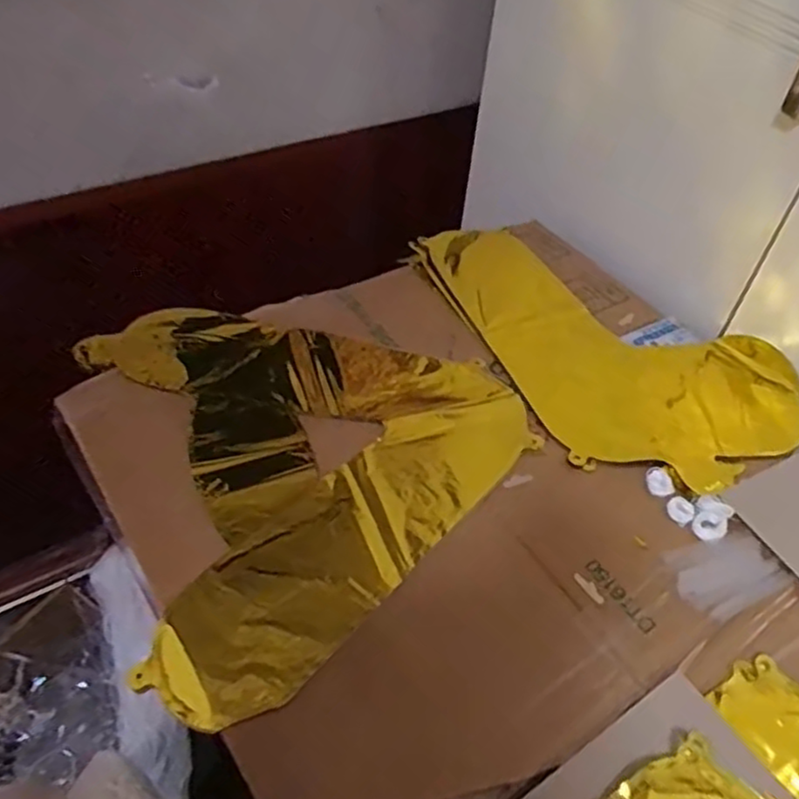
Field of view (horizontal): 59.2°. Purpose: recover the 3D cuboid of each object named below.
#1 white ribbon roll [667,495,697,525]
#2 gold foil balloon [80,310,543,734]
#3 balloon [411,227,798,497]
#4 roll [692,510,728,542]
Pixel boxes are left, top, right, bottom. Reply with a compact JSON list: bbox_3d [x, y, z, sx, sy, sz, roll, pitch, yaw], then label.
[{"bbox_3d":[0.224,0.089,0.561,0.022,0.006,0.019,38,54,25],"label":"white ribbon roll"},{"bbox_3d":[-0.112,0.024,0.588,0.353,0.006,0.356,37,54,25],"label":"gold foil balloon"},{"bbox_3d":[0.205,-0.072,0.711,0.262,0.014,0.393,-20,52,-22],"label":"balloon"},{"bbox_3d":[0.245,0.100,0.554,0.024,0.005,0.028,37,54,25],"label":"roll"}]

